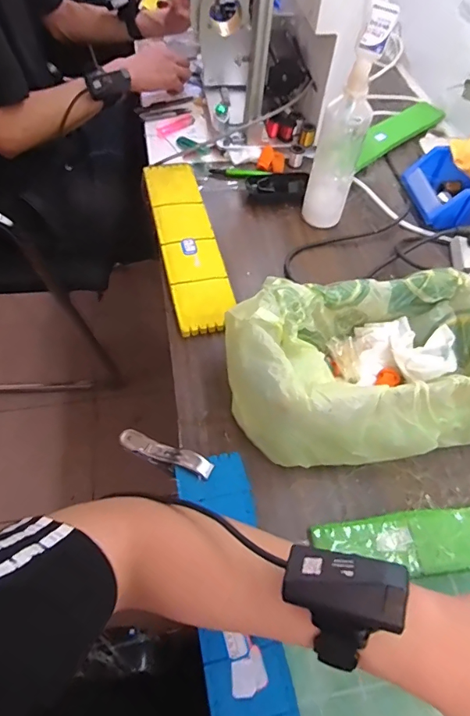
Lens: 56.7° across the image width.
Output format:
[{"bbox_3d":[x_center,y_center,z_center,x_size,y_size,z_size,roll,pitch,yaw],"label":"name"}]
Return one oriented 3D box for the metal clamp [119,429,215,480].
[{"bbox_3d":[-0.075,0.101,0.469,0.114,0.014,0.024,14,56,25],"label":"metal clamp"}]

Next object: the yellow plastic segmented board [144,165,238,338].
[{"bbox_3d":[-0.073,-0.182,0.653,0.078,0.017,0.347,-11,58,-10],"label":"yellow plastic segmented board"}]

